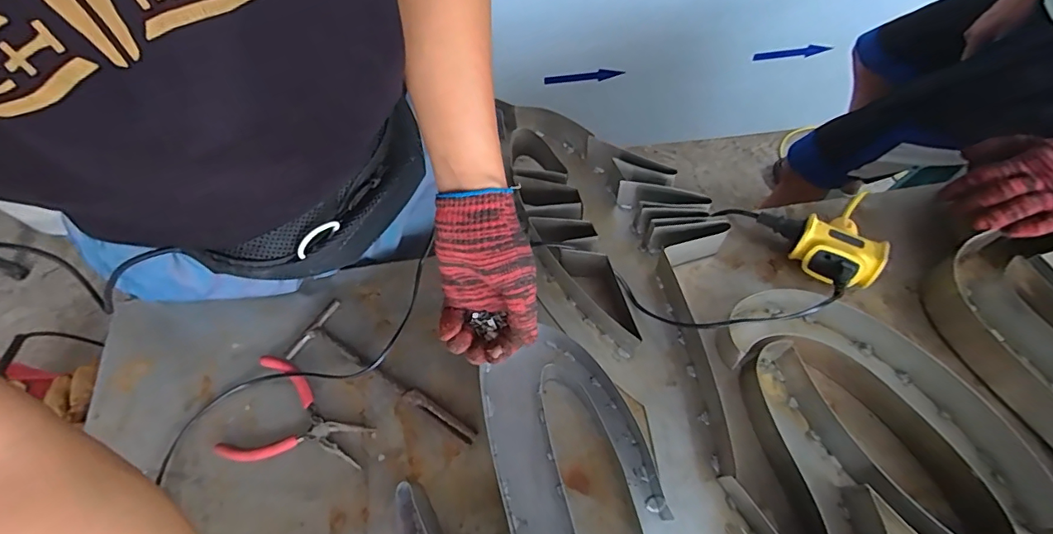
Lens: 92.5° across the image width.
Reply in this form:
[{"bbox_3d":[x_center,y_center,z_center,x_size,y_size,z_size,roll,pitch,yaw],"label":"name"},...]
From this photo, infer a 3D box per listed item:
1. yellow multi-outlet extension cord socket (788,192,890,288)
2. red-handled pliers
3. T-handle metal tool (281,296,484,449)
[{"bbox_3d":[0.349,-0.024,0.558,0.106,0.053,0.090,-37,67,-16],"label":"yellow multi-outlet extension cord socket"},{"bbox_3d":[-0.228,0.155,0.510,0.146,0.010,0.102,13,63,9],"label":"red-handled pliers"},{"bbox_3d":[-0.143,0.114,0.527,0.222,0.011,0.070,27,66,15],"label":"T-handle metal tool"}]

